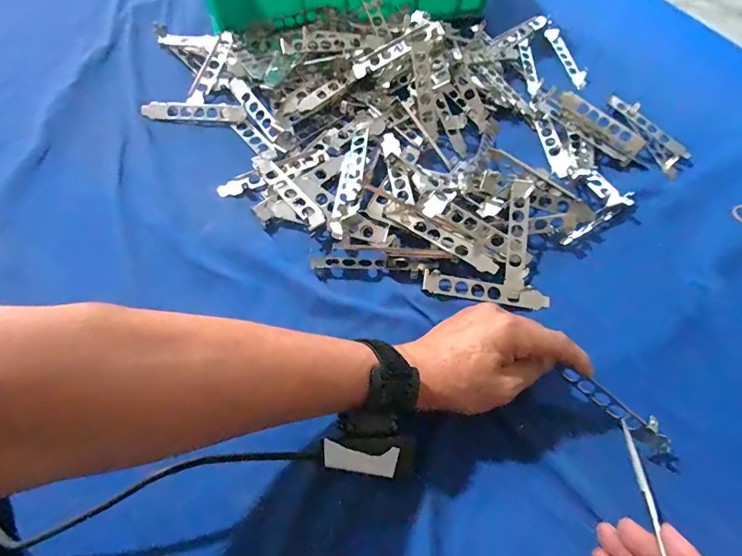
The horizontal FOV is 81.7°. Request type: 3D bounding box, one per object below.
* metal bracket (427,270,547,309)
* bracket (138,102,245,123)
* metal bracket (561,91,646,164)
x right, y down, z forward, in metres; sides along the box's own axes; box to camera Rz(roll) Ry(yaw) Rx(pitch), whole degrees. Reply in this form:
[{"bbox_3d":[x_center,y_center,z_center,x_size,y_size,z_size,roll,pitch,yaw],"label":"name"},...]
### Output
[{"bbox_3d":[0.108,0.012,0.396,0.118,0.009,0.022,9,61,1],"label":"metal bracket"},{"bbox_3d":[-0.202,-0.194,0.493,0.114,0.008,0.025,1,61,-4],"label":"bracket"},{"bbox_3d":[0.275,-0.186,0.521,0.044,0.010,0.115,-37,70,-22],"label":"metal bracket"}]

